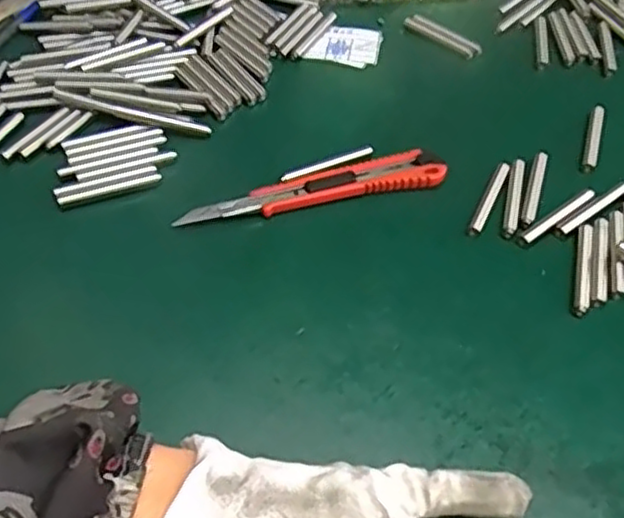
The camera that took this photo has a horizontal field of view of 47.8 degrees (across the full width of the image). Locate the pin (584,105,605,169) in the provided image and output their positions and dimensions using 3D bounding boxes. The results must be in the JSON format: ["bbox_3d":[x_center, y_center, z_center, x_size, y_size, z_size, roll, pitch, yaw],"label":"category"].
[{"bbox_3d":[0.171,-0.075,0.426,0.007,0.004,0.059,16,52,13],"label":"pin"}]

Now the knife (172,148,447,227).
[{"bbox_3d":[0.001,-0.041,0.395,0.147,0.010,0.026,-10,50,-8],"label":"knife"}]

